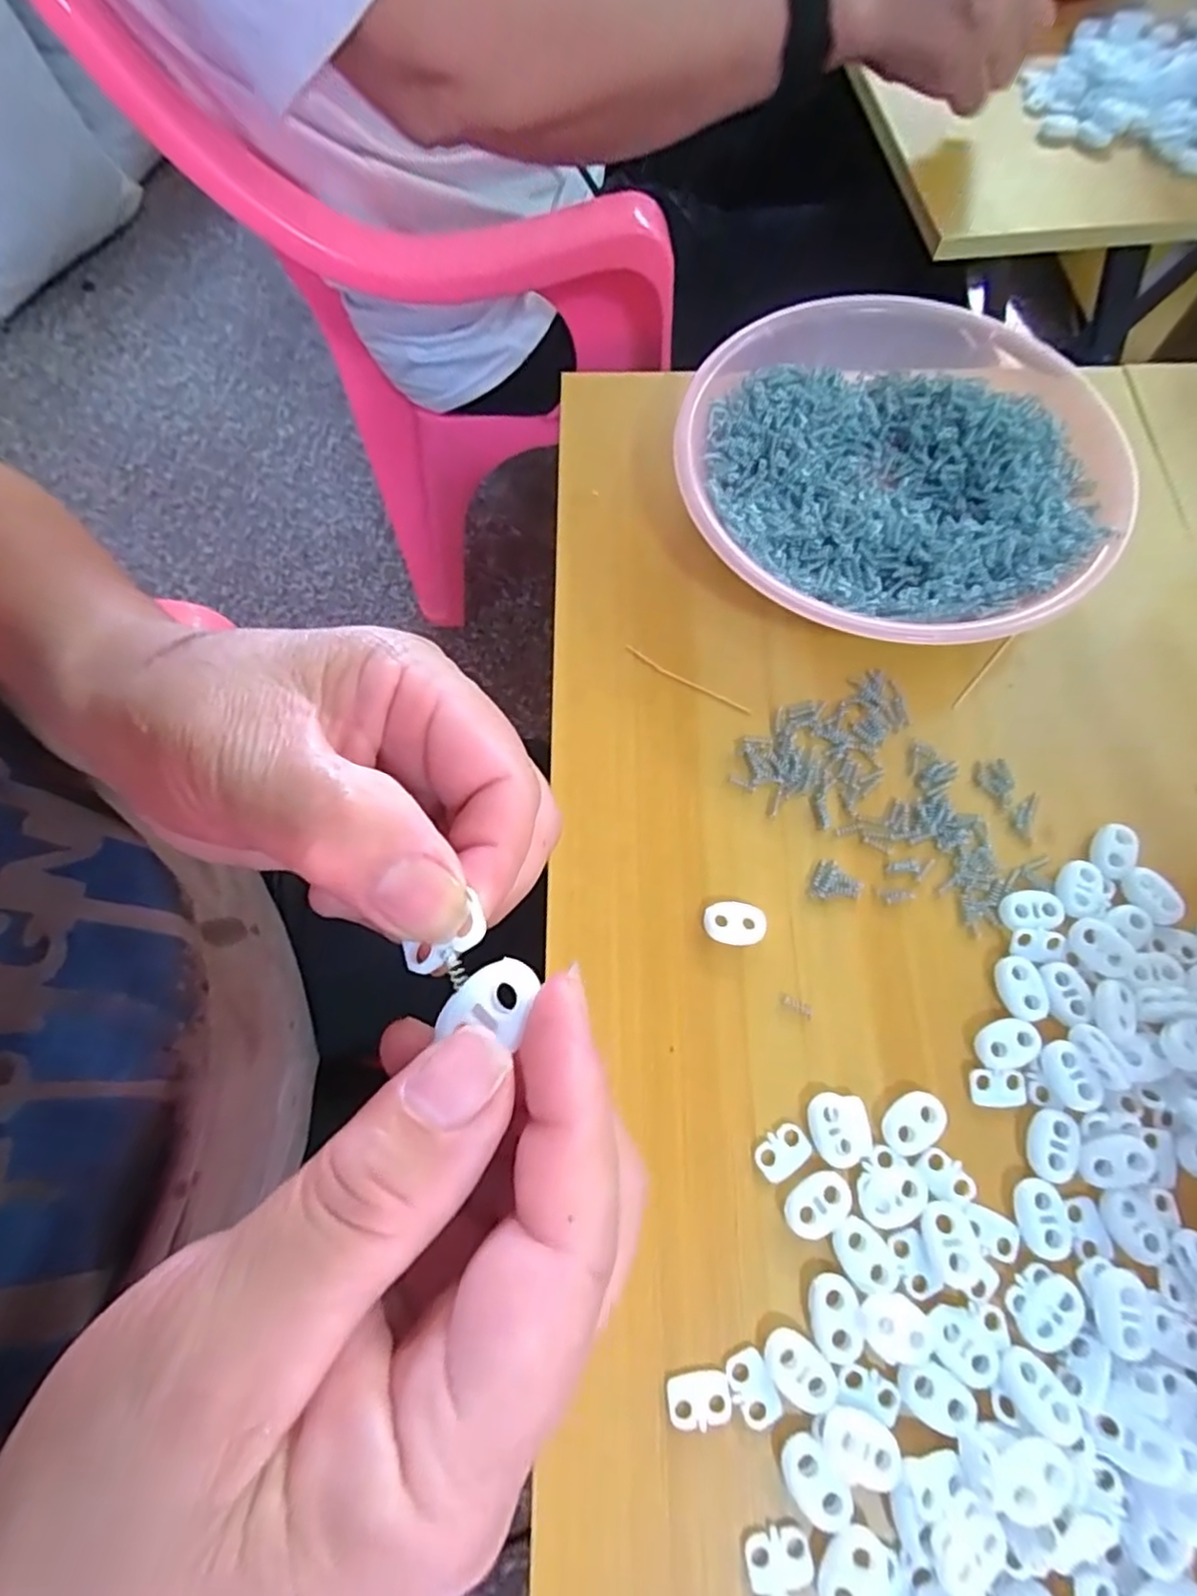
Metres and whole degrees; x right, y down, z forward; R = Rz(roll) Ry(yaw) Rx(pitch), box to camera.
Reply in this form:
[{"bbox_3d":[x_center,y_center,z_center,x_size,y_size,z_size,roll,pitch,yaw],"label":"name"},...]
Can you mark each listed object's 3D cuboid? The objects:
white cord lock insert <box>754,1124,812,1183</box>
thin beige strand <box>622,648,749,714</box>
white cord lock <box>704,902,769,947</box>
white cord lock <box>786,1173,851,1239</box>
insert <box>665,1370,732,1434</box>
[{"bbox_3d":[0.061,0.117,0.223,0.019,0.004,0.012,-40,73,-14],"label":"white cord lock insert"},{"bbox_3d":[0.038,-0.051,0.289,0.061,0.004,0.004,32,72,13],"label":"thin beige strand"},{"bbox_3d":[0.051,0.047,0.250,0.023,0.004,0.016,12,69,6],"label":"white cord lock"},{"bbox_3d":[0.071,0.131,0.216,0.023,0.004,0.015,-28,71,-10],"label":"white cord lock"},{"bbox_3d":[0.030,0.179,0.200,0.019,0.004,0.013,-4,68,-1],"label":"insert"}]

